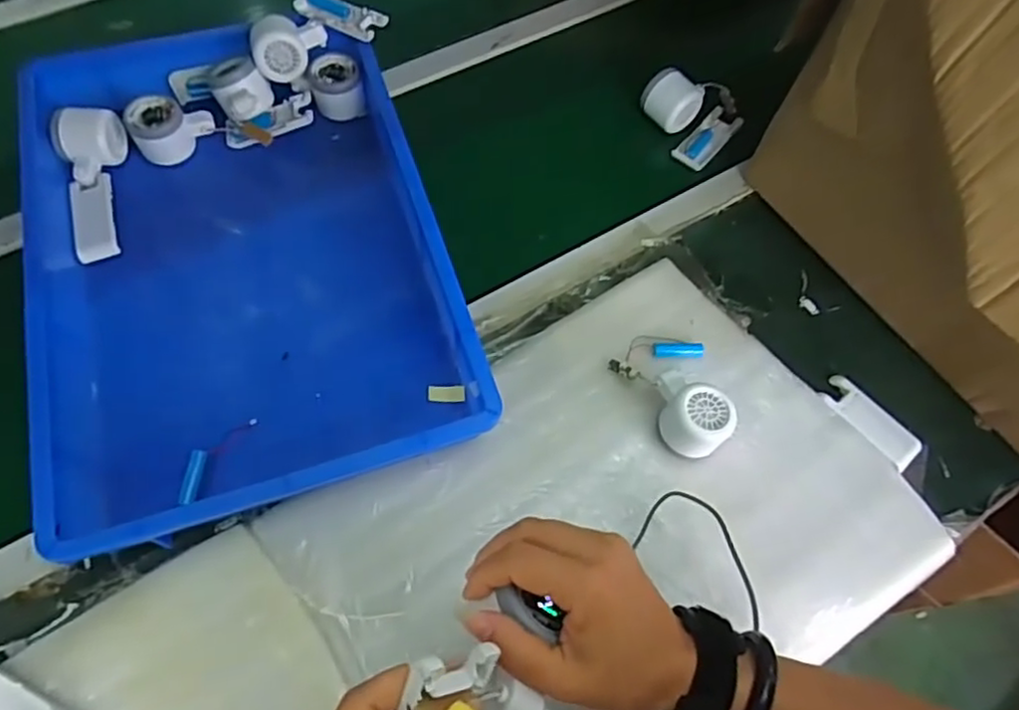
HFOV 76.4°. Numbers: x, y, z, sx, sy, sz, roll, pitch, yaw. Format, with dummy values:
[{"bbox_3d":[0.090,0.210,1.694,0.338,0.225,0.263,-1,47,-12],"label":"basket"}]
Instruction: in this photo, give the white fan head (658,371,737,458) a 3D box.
[{"bbox_3d":[0.167,0.052,0.598,0.058,0.049,0.083,-18,66,-12],"label":"white fan head"}]

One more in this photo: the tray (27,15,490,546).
[{"bbox_3d":[-0.264,-0.108,0.646,0.361,0.069,0.527,-16,66,-11],"label":"tray"}]

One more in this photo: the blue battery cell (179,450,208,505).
[{"bbox_3d":[-0.276,0.106,0.565,0.012,0.011,0.045,5,64,-1],"label":"blue battery cell"}]

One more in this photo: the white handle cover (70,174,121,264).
[{"bbox_3d":[-0.433,-0.145,0.676,0.038,0.013,0.107,-17,66,-12],"label":"white handle cover"}]

